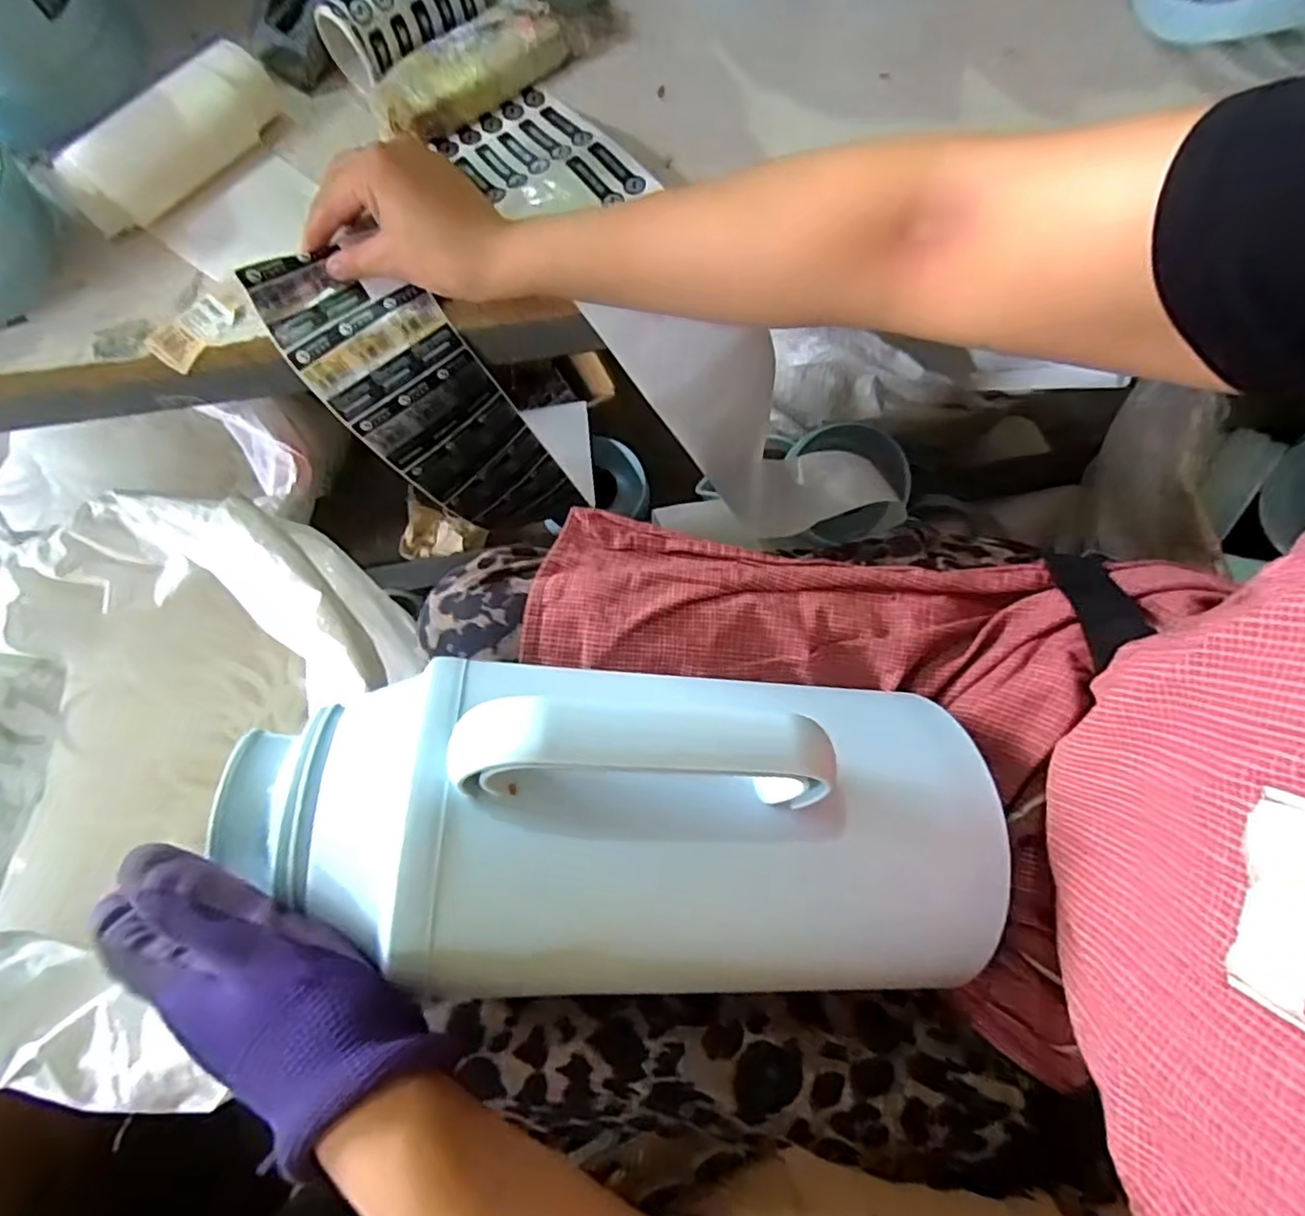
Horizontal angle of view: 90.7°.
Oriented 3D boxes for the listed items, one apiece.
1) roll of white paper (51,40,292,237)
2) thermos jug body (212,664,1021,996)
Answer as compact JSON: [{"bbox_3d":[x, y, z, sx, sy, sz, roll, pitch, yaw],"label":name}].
[{"bbox_3d":[-0.316,-0.308,0.428,0.052,0.038,0.153,39,78,10],"label":"roll of white paper"},{"bbox_3d":[-0.005,0.085,0.280,0.341,0.124,0.120,0,74,-7],"label":"thermos jug body"}]

